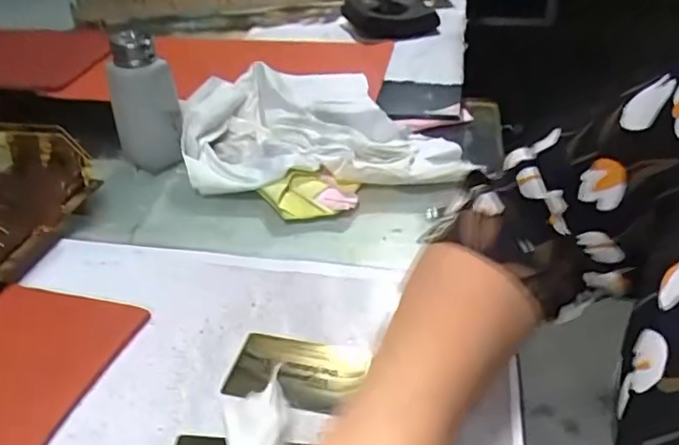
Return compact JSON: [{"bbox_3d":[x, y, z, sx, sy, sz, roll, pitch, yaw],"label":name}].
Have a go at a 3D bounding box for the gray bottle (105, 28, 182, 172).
[{"bbox_3d":[-0.186,-0.112,0.577,0.062,0.124,0.055,-15,37,-18],"label":"gray bottle"}]

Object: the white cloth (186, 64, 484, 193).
[{"bbox_3d":[-0.018,-0.103,0.612,0.281,0.057,0.206,-1,35,2],"label":"white cloth"}]

